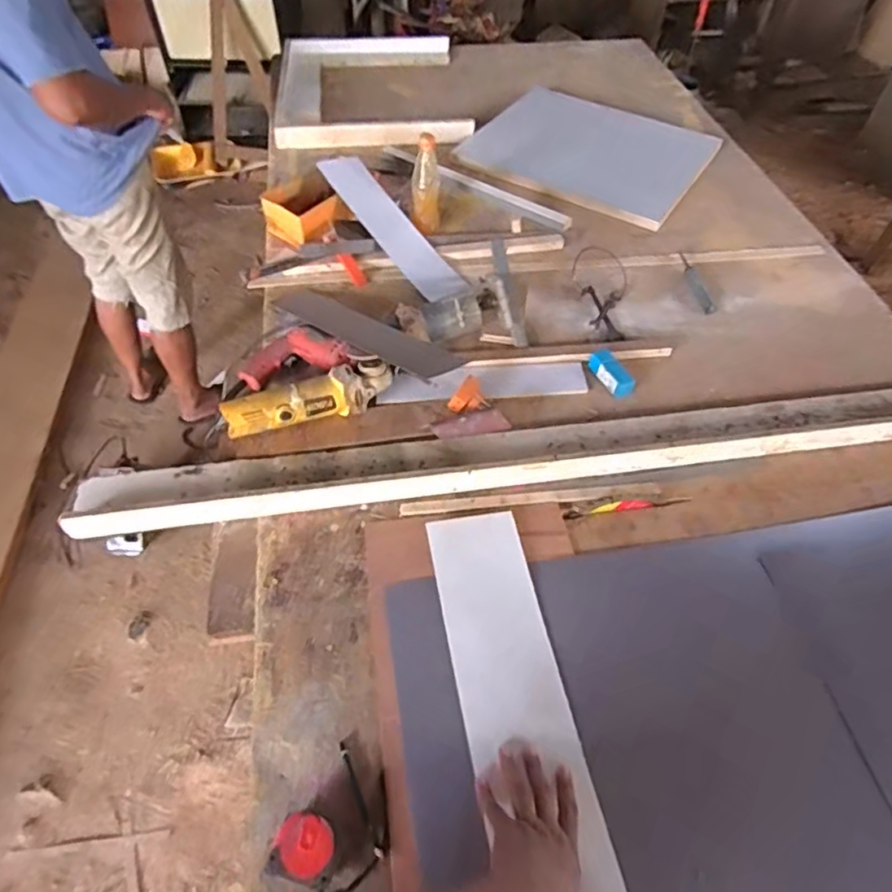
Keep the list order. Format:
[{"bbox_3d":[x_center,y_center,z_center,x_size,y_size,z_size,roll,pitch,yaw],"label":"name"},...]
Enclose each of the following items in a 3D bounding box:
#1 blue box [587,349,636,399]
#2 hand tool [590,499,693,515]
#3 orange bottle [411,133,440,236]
[{"bbox_3d":[0.284,-0.128,1.070,0.035,0.027,0.100,-21,56,-16],"label":"blue box"},{"bbox_3d":[0.291,0.087,0.927,0.157,0.012,0.017,-10,54,-8],"label":"hand tool"},{"bbox_3d":[-0.044,-0.527,1.272,0.059,0.176,0.072,-1,51,-1],"label":"orange bottle"}]

